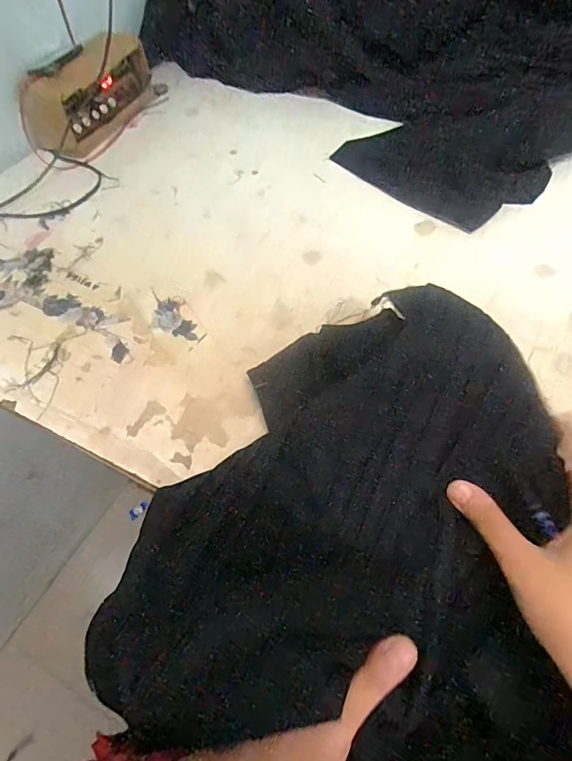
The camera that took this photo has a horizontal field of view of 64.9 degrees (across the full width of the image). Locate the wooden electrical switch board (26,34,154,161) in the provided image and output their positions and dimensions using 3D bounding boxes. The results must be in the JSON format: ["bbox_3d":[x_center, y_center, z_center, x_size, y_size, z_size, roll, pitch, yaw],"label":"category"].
[{"bbox_3d":[-0.265,-0.395,0.618,0.065,0.090,0.201,18,60,15],"label":"wooden electrical switch board"}]

